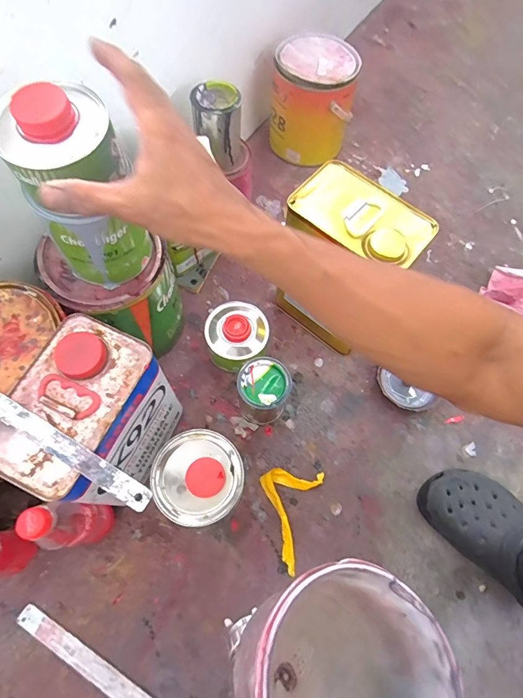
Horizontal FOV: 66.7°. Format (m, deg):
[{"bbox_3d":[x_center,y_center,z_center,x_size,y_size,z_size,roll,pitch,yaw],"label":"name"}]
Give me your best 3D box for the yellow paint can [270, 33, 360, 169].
[{"bbox_3d":[0.104,-0.500,0.821,0.160,0.193,0.172,14,68,3],"label":"yellow paint can"}]

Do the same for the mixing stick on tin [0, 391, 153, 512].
[{"bbox_3d":[-0.185,0.088,0.364,0.197,0.004,0.019,29,66,10],"label":"mixing stick on tin"}]

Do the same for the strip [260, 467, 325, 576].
[{"bbox_3d":[0.030,0.235,0.577,0.084,0.016,0.138,21,69,6],"label":"strip"}]

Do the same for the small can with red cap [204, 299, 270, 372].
[{"bbox_3d":[-0.038,-0.018,0.646,0.095,0.075,0.099,1,68,-2],"label":"small can with red cap"}]

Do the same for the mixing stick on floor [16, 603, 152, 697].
[{"bbox_3d":[-0.191,0.416,0.499,0.284,0.005,0.026,30,66,10],"label":"mixing stick on floor"}]

